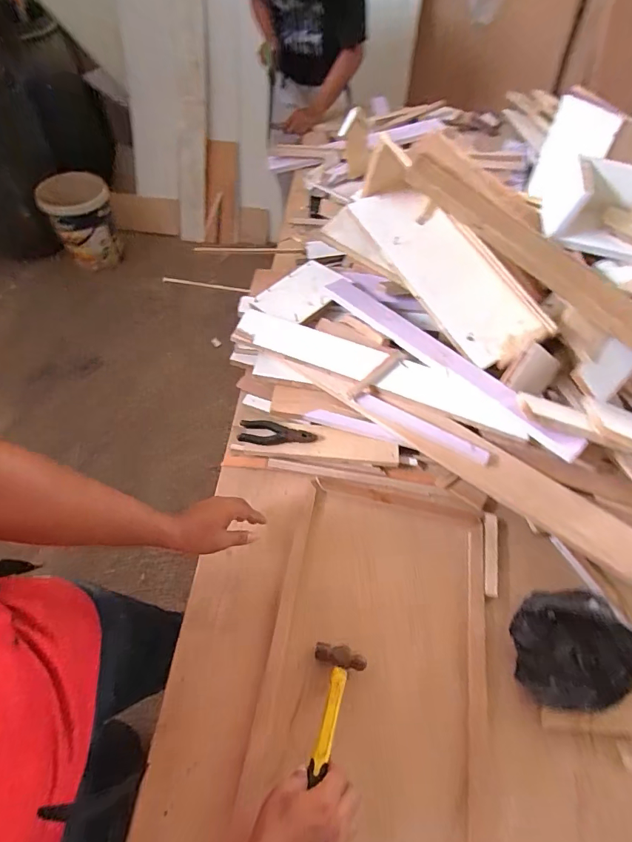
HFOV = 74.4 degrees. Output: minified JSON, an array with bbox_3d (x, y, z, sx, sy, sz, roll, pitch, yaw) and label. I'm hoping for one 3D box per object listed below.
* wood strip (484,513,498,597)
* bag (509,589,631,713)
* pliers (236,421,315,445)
[{"bbox_3d":[0.314,0.239,0.746,0.022,0.014,0.138,5,76,1],"label":"wood strip"},{"bbox_3d":[0.390,0.339,0.626,0.167,0.078,0.161,5,56,1],"label":"bag"},{"bbox_3d":[-0.075,0.024,0.816,0.148,0.015,0.045,4,56,0],"label":"pliers"}]

